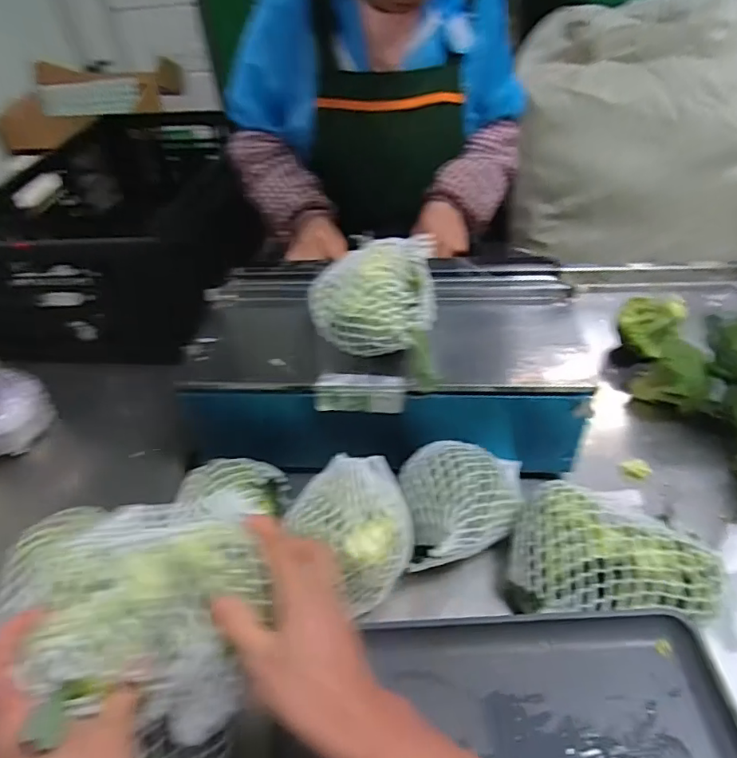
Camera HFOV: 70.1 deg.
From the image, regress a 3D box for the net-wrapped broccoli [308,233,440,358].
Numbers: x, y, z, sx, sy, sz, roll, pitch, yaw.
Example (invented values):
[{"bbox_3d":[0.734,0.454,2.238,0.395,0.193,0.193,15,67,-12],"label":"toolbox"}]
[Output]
[{"bbox_3d":[0.006,-0.093,0.625,0.142,0.096,0.150,2,44,7],"label":"net-wrapped broccoli"}]

